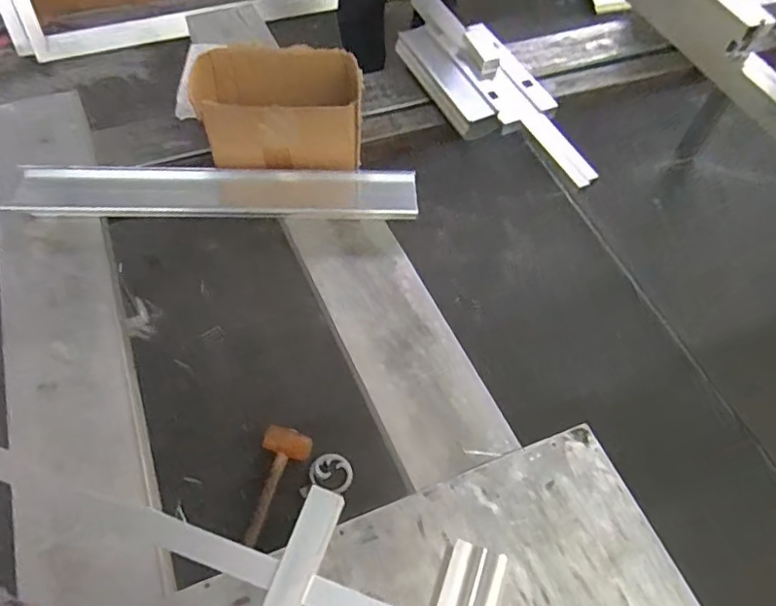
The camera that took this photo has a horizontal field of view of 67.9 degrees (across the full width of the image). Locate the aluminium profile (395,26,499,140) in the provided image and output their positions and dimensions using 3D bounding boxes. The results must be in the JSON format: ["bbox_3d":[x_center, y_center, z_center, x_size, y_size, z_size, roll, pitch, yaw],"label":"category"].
[{"bbox_3d":[0.117,-0.456,1.188,0.093,0.046,0.318,-22,61,-17],"label":"aluminium profile"}]

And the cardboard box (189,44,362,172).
[{"bbox_3d":[-0.177,-0.317,0.939,0.262,0.129,0.146,1,57,-3],"label":"cardboard box"}]

